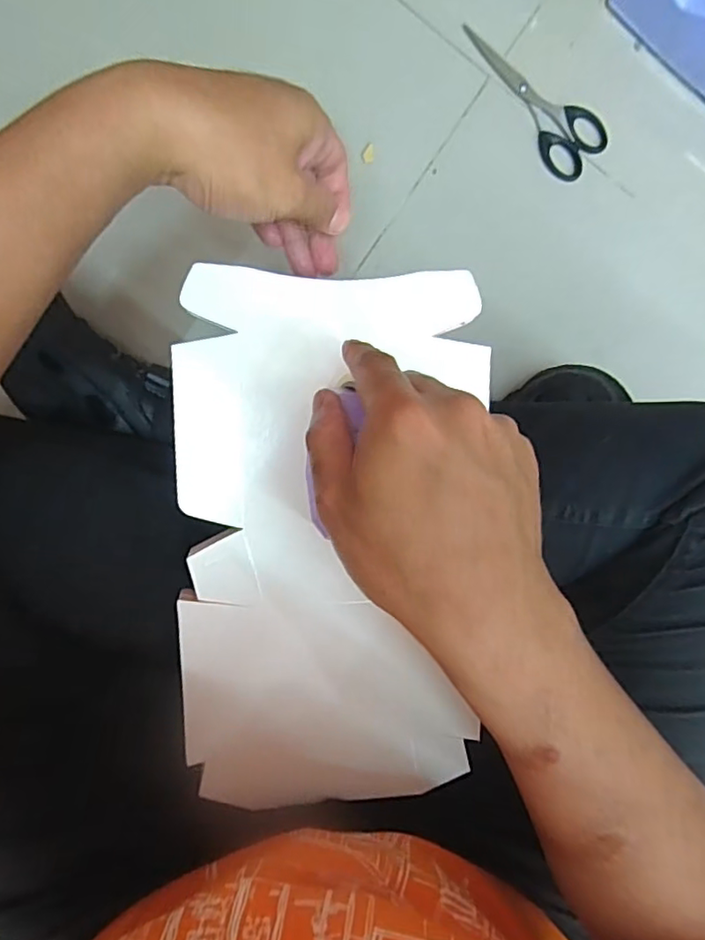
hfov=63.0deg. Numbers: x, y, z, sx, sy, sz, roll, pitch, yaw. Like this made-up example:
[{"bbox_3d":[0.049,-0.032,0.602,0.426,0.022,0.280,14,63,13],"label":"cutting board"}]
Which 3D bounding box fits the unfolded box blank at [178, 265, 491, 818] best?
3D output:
[{"bbox_3d":[-0.011,0.051,0.337,0.172,0.020,0.317,-2,98,-6],"label":"unfolded box blank"}]

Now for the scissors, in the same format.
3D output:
[{"bbox_3d":[0.156,-0.323,0.498,0.151,0.004,0.061,41,90,-8],"label":"scissors"}]

